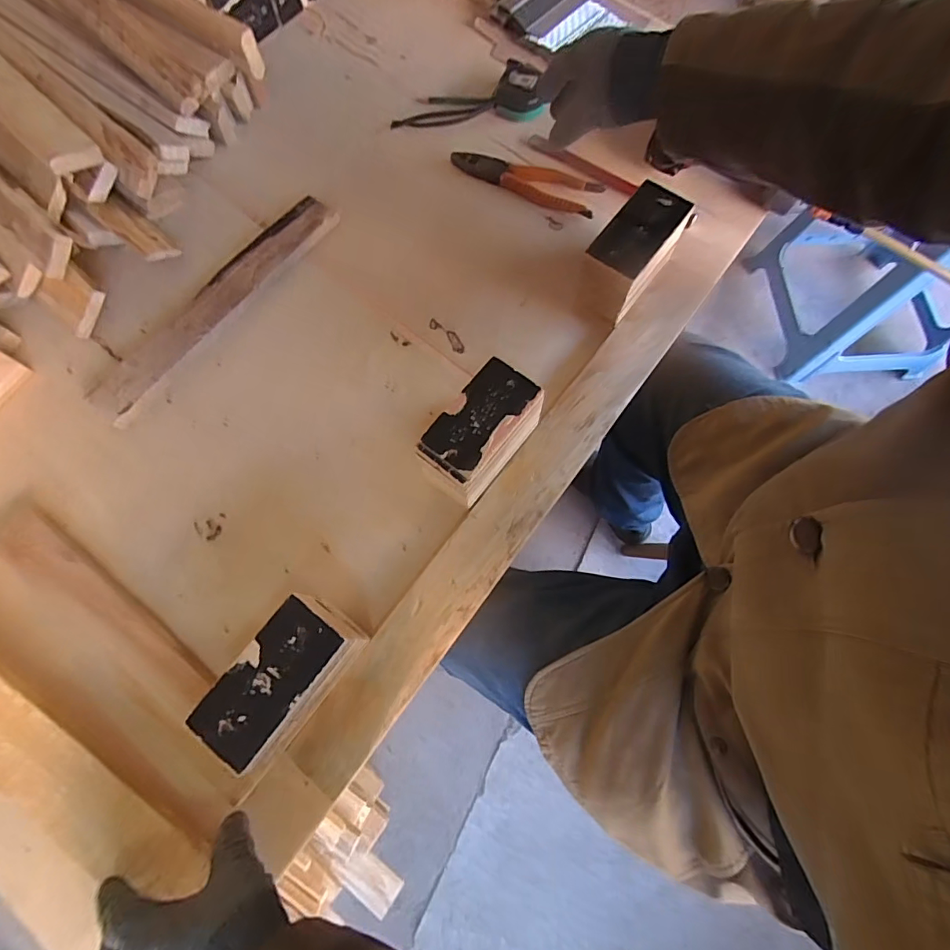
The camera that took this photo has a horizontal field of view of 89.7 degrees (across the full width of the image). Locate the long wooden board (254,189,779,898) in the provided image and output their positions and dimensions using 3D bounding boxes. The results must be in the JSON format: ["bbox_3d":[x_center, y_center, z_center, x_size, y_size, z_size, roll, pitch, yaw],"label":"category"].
[{"bbox_3d":[0.076,-0.018,0.491,0.072,0.030,0.819,35,76,10],"label":"long wooden board"}]

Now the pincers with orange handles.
[{"bbox_3d":[0.062,-0.363,0.592,0.184,0.020,0.051,17,74,5],"label":"pincers with orange handles"}]

